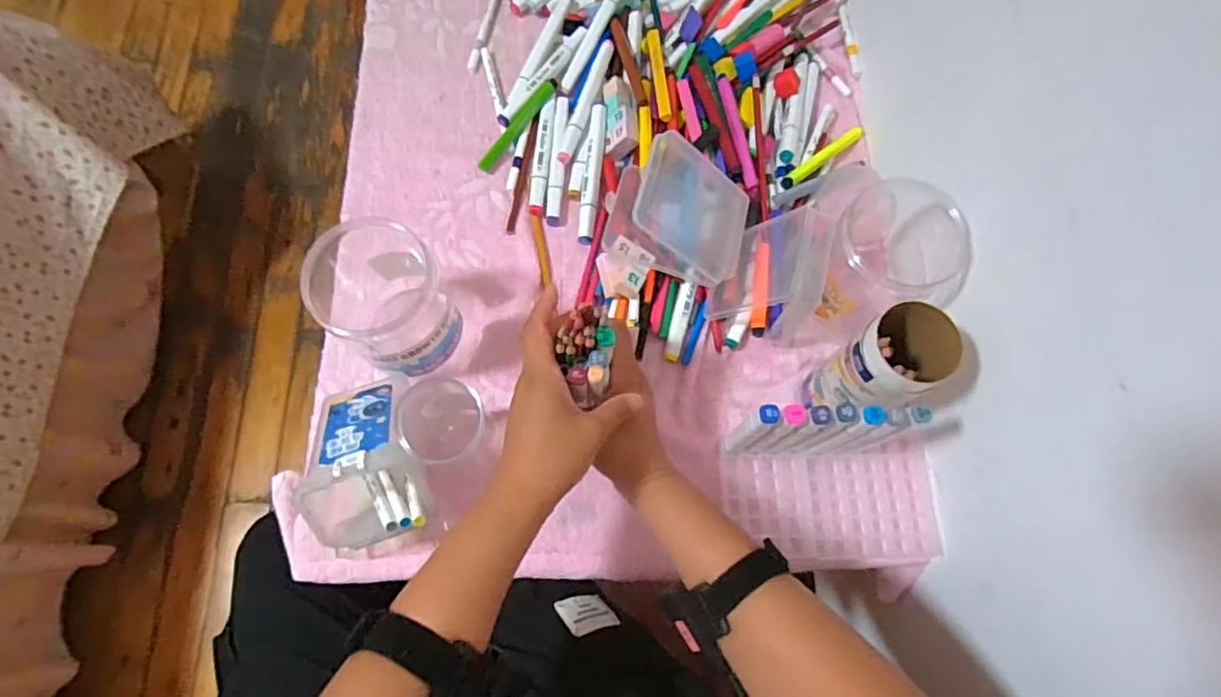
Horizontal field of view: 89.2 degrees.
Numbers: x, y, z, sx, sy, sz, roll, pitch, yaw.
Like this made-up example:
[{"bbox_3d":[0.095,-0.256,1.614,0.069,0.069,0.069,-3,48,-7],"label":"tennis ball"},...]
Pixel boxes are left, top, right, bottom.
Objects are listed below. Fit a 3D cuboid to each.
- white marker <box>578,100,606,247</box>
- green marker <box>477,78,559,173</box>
[{"bbox_3d":[-0.017,-0.189,0.650,0.019,0.014,0.159,6,73,1],"label":"white marker"},{"bbox_3d":[-0.099,-0.243,0.674,0.014,0.009,0.130,34,75,9],"label":"green marker"}]

